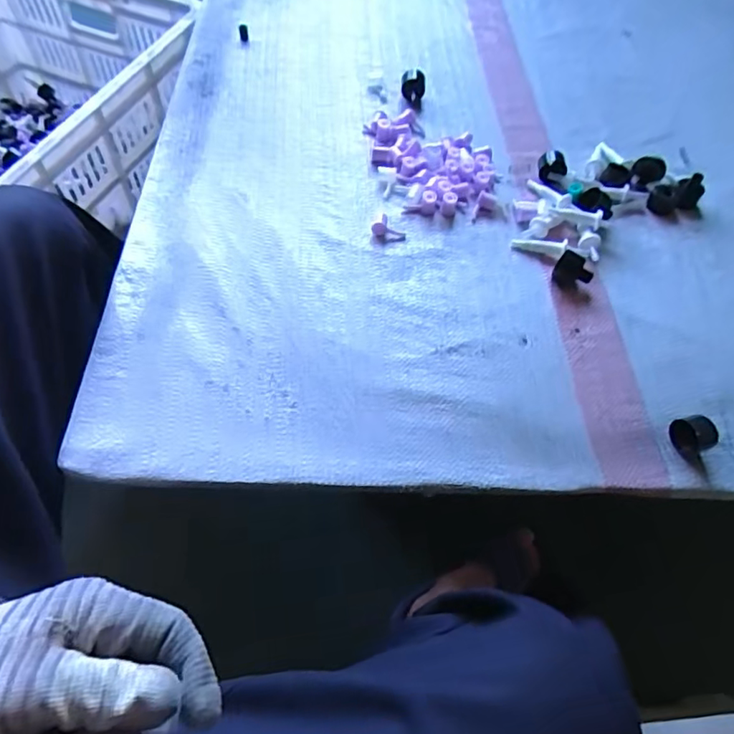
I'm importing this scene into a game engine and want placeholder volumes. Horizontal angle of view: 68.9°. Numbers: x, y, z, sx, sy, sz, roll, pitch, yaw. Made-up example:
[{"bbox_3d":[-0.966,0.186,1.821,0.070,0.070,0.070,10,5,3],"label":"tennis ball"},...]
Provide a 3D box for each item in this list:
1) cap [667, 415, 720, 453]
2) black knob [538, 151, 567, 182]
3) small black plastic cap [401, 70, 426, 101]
[{"bbox_3d":[0.275,0.058,0.452,0.030,0.027,0.026,-7,61,-7],"label":"cap"},{"bbox_3d":[0.212,-0.232,0.611,0.025,0.026,0.032,0,61,-3],"label":"black knob"},{"bbox_3d":[0.057,-0.352,0.673,0.030,0.033,0.030,11,61,3],"label":"small black plastic cap"}]

